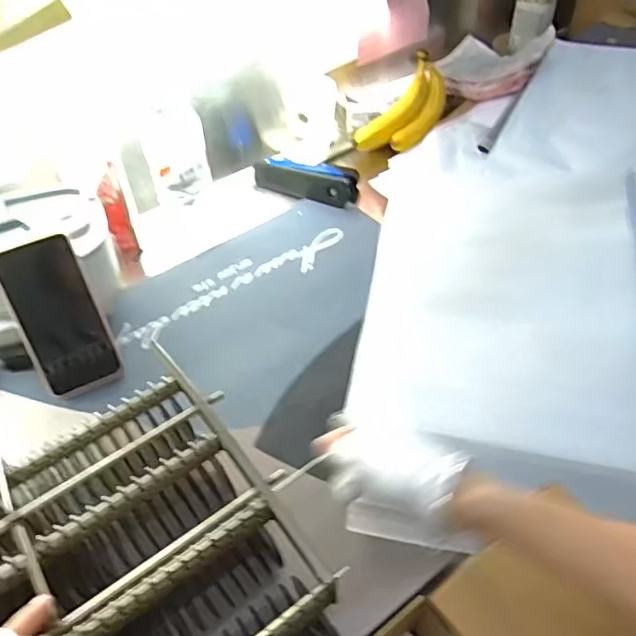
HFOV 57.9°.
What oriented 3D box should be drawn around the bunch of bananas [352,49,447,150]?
[{"bbox_3d":[0.134,-0.316,0.882,0.075,0.070,0.183,37,78,30],"label":"bunch of bananas"}]

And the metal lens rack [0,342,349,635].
[{"bbox_3d":[-0.183,0.193,0.397,0.312,0.092,0.230,-29,53,-22],"label":"metal lens rack"}]

